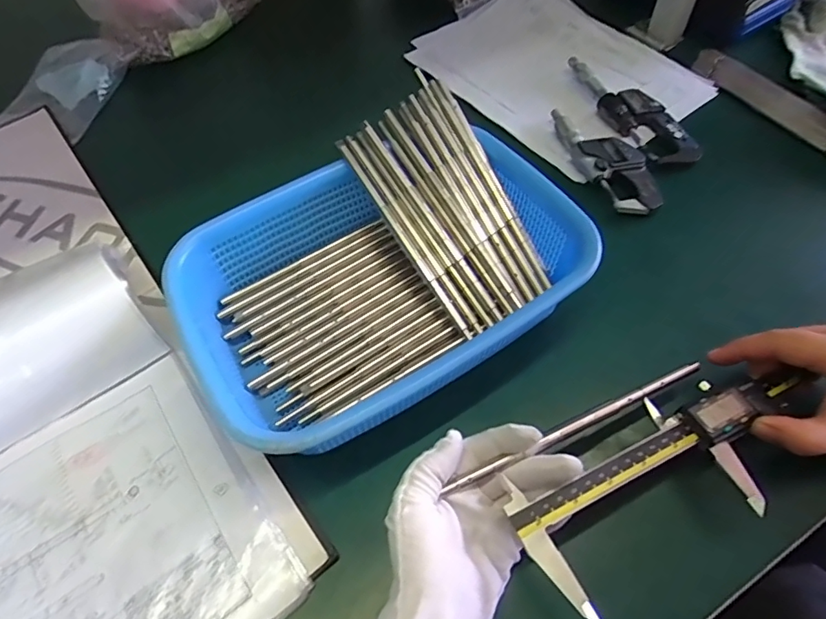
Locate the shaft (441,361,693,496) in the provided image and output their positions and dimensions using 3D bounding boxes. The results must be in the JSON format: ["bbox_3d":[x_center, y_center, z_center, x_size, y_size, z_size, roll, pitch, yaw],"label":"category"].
[{"bbox_3d":[0.109,0.071,0.323,0.187,0.008,0.007,-21,64,-17],"label":"shaft"}]

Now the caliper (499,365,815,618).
[{"bbox_3d":[0.221,0.069,0.326,0.351,0.016,0.071,-24,65,-18],"label":"caliper"}]

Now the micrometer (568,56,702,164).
[{"bbox_3d":[0.229,-0.213,0.532,0.054,0.019,0.177,-18,57,-10],"label":"micrometer"}]

